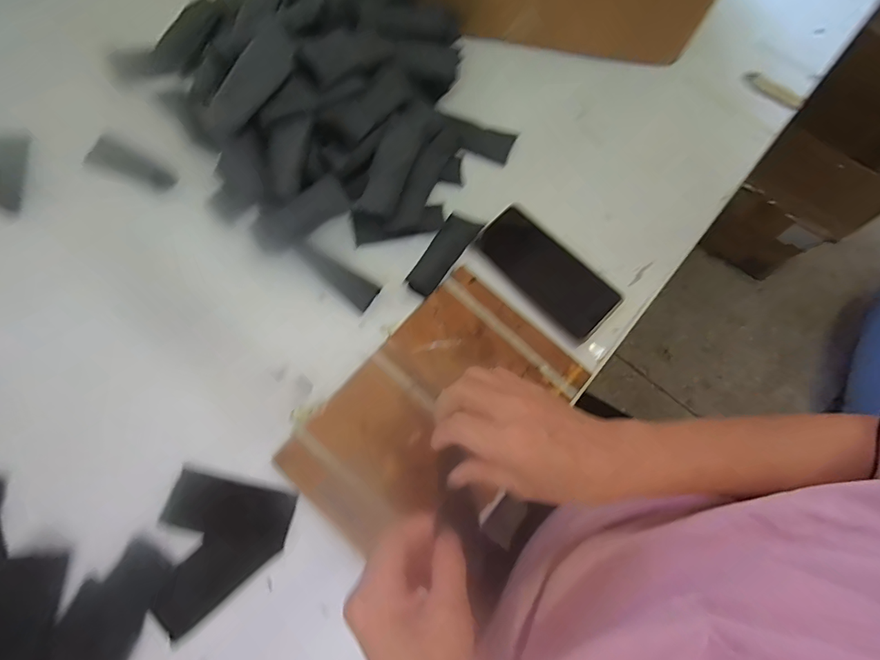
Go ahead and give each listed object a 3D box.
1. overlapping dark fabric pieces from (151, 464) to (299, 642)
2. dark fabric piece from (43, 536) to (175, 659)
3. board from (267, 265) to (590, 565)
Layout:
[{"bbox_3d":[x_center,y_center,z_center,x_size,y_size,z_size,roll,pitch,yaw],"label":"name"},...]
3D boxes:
[{"bbox_3d":[-0.204,0.202,0.399,0.112,0.009,0.130,14,75,2],"label":"overlapping dark fabric pieces"},{"bbox_3d":[-0.294,0.262,0.373,0.064,0.013,0.153,21,75,4],"label":"dark fabric piece"},{"bbox_3d":[-0.003,0.081,0.427,0.173,0.014,0.269,42,78,9],"label":"board"}]

